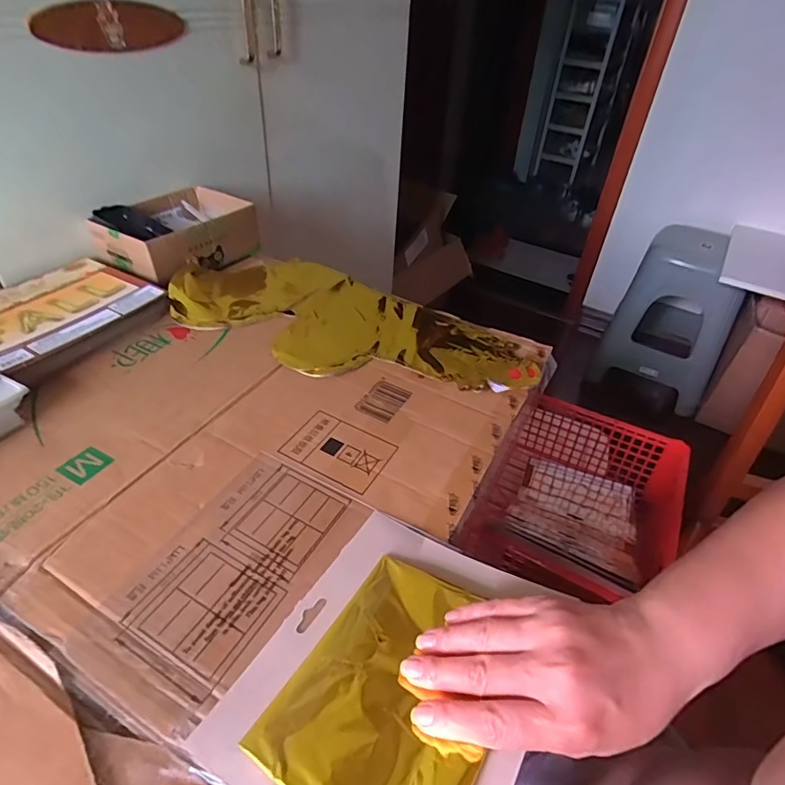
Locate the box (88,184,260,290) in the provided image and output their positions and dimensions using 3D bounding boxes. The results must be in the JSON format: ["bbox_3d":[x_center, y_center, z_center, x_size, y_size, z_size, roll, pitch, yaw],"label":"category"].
[{"bbox_3d":[-0.306,-0.224,0.696,0.155,0.071,0.187,26,45,24],"label":"box"}]

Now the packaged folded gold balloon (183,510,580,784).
[{"bbox_3d":[0.003,0.166,0.303,0.160,0.015,0.192,13,38,31],"label":"packaged folded gold balloon"}]

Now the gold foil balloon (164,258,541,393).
[{"bbox_3d":[-0.055,-0.087,0.593,0.437,0.020,0.198,22,44,20],"label":"gold foil balloon"}]

